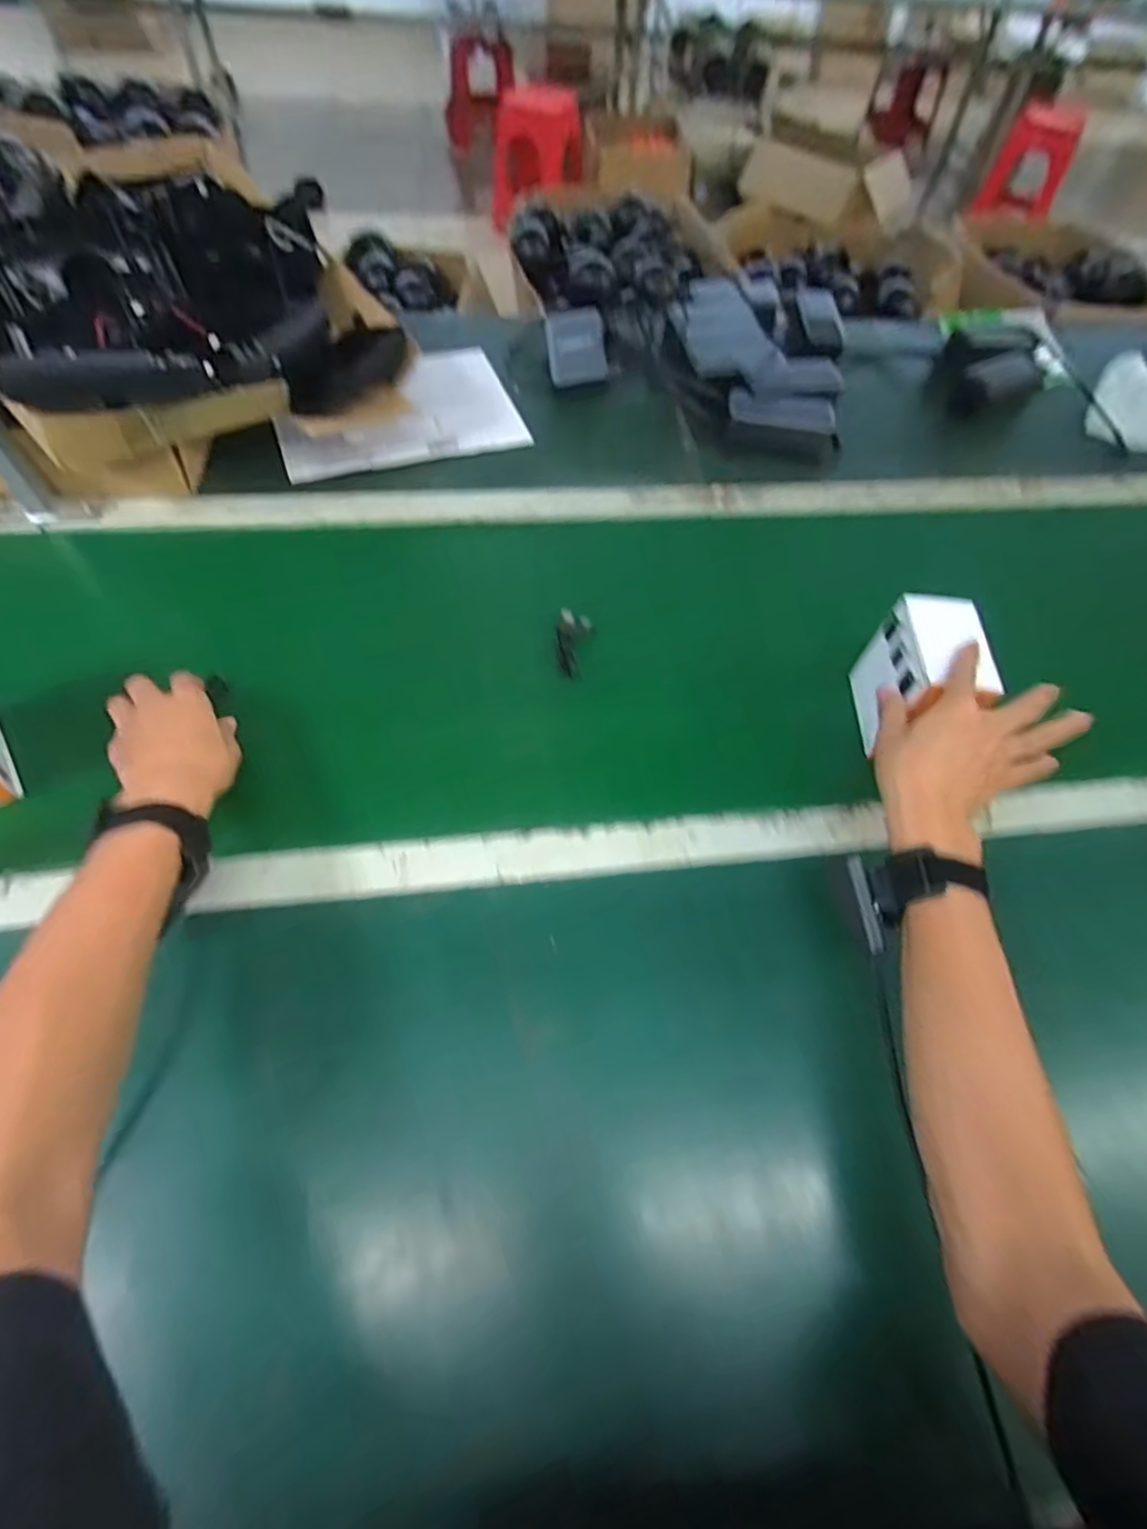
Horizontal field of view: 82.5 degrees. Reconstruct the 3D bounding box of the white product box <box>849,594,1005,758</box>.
[{"bbox_3d":[0.305,-0.077,0.578,0.060,0.114,0.097,1,58,-2],"label":"white product box"}]

